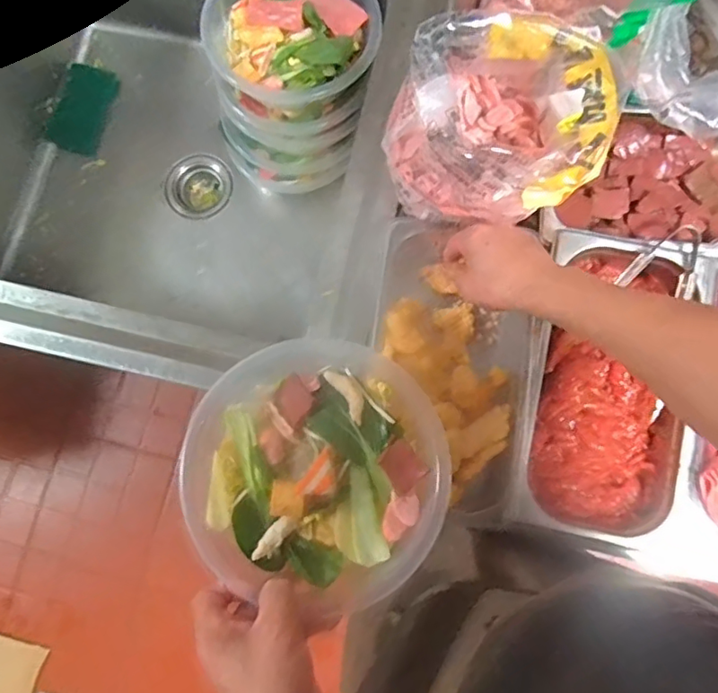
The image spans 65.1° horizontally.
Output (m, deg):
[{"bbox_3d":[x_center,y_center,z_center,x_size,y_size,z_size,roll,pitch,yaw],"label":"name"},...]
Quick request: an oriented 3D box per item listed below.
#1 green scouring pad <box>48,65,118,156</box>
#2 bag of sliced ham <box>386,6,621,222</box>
[{"bbox_3d":[-0.481,-0.413,0.980,0.078,0.007,0.151,19,86,-29],"label":"green scouring pad"},{"bbox_3d":[0.136,-0.218,0.553,0.203,0.123,0.160,7,80,2],"label":"bag of sliced ham"}]

